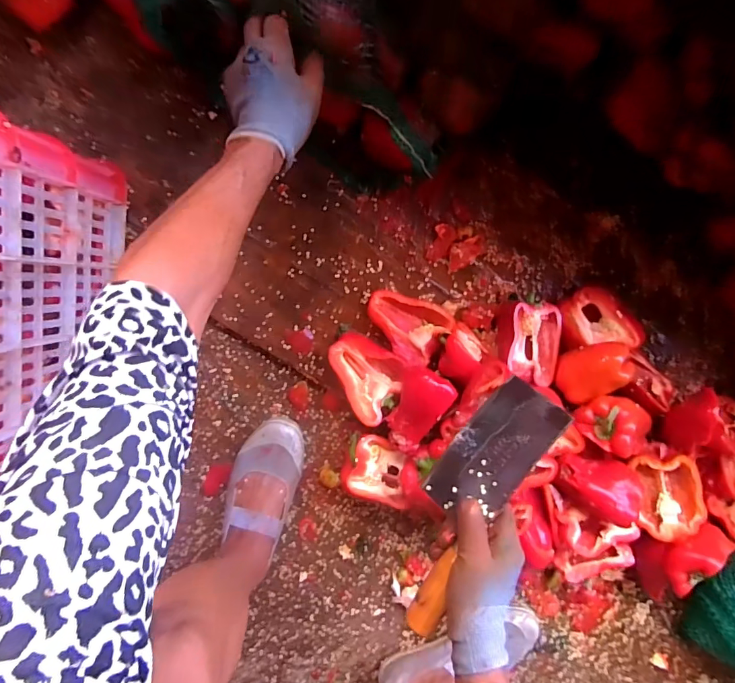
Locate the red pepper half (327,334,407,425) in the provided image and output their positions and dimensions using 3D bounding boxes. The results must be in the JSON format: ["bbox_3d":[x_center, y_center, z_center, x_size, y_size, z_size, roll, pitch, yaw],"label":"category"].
[{"bbox_3d":[-0.008,0.042,0.569,0.097,0.058,0.088,35,93,-4],"label":"red pepper half"}]

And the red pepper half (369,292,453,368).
[{"bbox_3d":[0.050,-0.025,0.571,0.104,0.042,0.080,36,93,-4],"label":"red pepper half"}]

